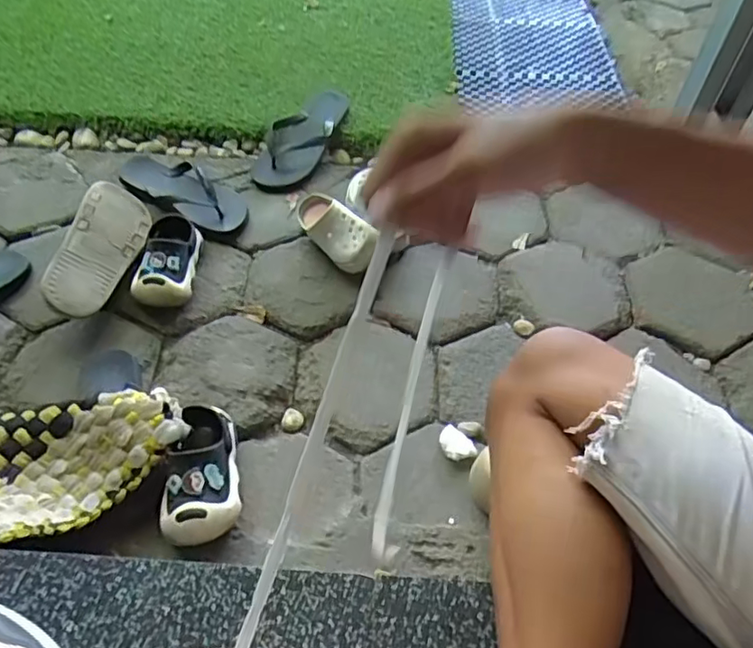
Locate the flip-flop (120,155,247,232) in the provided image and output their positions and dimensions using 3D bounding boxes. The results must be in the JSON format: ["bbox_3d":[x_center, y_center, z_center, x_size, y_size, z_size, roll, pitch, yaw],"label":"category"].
[{"bbox_3d":[-0.331,-0.230,1.019,0.241,0.043,0.106,28,55,19],"label":"flip-flop"}]

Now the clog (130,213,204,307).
[{"bbox_3d":[-0.325,-0.105,0.913,0.086,0.064,0.183,-2,51,-4],"label":"clog"}]

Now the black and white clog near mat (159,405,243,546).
[{"bbox_3d":[-0.206,0.175,0.688,0.084,0.072,0.166,-7,51,-8],"label":"black and white clog near mat"}]

